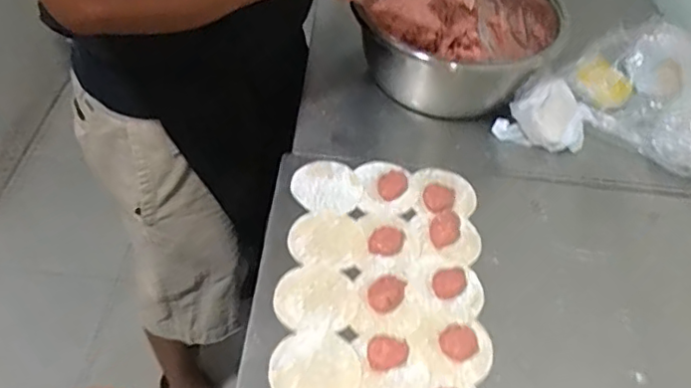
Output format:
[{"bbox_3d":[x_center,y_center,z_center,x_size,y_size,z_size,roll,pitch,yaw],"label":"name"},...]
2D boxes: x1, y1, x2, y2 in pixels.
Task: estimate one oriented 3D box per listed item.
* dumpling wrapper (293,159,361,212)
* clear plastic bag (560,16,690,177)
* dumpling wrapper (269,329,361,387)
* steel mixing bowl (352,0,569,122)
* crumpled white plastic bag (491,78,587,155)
[{"bbox_3d":[-0.022,-0.012,0.739,0.079,0.004,0.081,3,49,-3],"label":"dumpling wrapper"},{"bbox_3d":[0.440,-0.137,0.846,0.253,0.094,0.184,30,52,19],"label":"clear plastic bag"},{"bbox_3d":[-0.028,0.167,0.583,0.083,0.005,0.078,3,48,-4],"label":"dumpling wrapper"},{"bbox_3d":[0.165,-0.239,0.844,0.236,0.164,0.224,3,48,-4],"label":"steel mixing bowl"},{"bbox_3d":[0.272,-0.108,0.831,0.117,0.073,0.083,20,50,12],"label":"crumpled white plastic bag"}]

